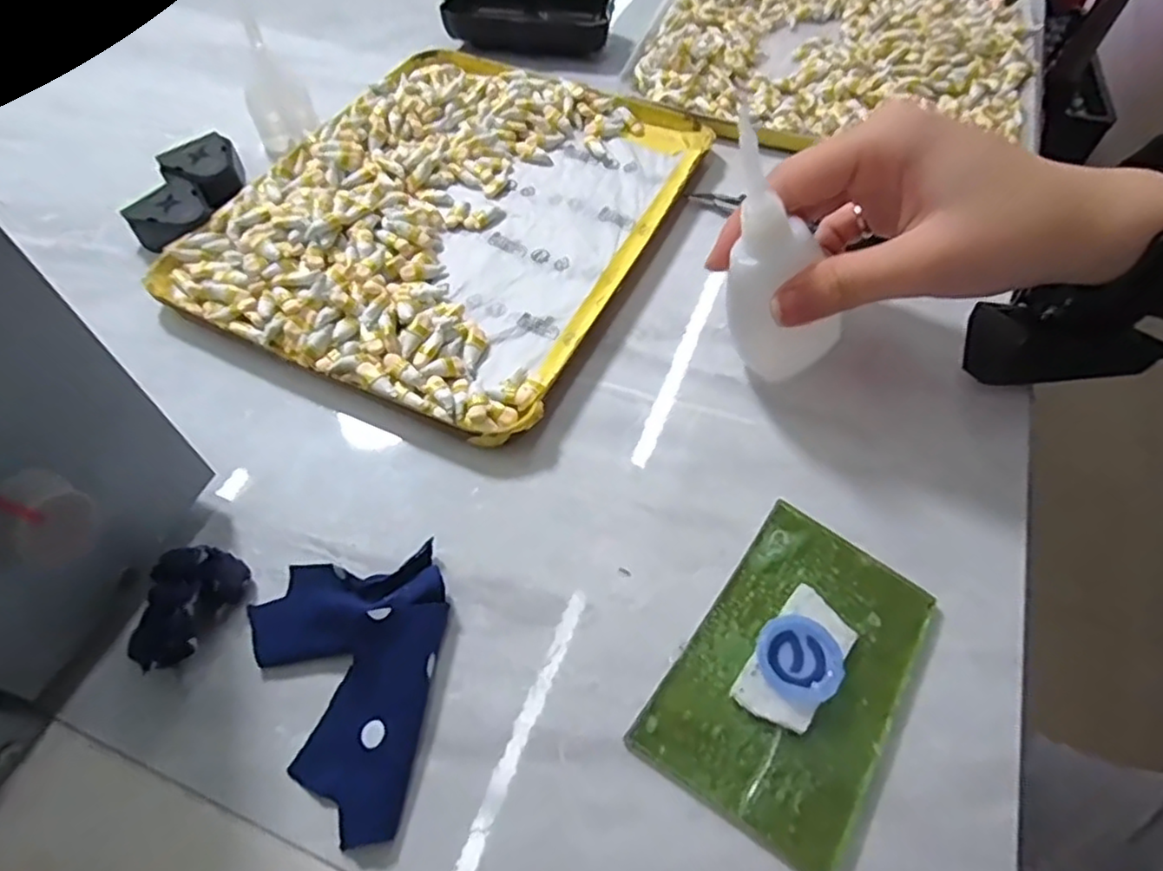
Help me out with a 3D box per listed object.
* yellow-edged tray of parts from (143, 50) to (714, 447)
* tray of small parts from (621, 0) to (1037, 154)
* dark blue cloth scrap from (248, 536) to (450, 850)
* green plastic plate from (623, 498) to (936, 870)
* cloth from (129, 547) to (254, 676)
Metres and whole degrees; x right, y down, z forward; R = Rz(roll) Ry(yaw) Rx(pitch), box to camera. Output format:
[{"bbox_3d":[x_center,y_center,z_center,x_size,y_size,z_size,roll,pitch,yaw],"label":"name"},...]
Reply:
[{"bbox_3d":[-0.064,-0.120,0.339,0.192,0.019,0.242,22,59,13],"label":"yellow-edged tray of parts"},{"bbox_3d":[0.168,-0.259,0.430,0.235,0.018,0.240,16,58,9],"label":"tray of small parts"},{"bbox_3d":[-0.068,0.076,0.212,0.062,0.016,0.088,-23,60,-15],"label":"dark blue cloth scrap"},{"bbox_3d":[0.072,0.076,0.219,0.066,0.011,0.103,30,61,17],"label":"green plastic plate"},{"bbox_3d":[-0.131,0.057,0.220,0.029,0.022,0.039,-6,57,-5],"label":"cloth"}]

